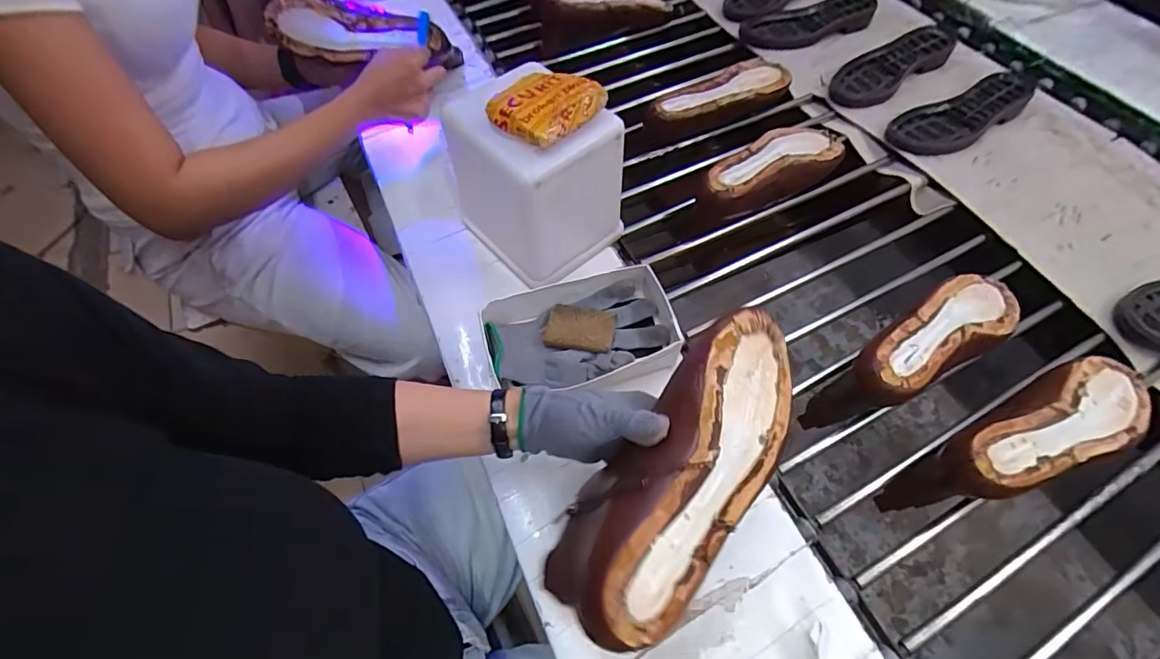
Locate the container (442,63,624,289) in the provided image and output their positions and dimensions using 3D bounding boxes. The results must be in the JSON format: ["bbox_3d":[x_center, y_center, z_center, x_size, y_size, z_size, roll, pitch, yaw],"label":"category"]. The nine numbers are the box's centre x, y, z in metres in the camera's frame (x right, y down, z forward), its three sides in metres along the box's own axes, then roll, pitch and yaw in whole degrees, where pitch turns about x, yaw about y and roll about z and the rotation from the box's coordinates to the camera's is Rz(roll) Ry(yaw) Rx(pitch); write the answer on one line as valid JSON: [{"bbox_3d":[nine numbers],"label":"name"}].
[{"bbox_3d":[-0.051,-0.169,0.552,0.154,0.186,0.130,39,66,22],"label":"container"}]

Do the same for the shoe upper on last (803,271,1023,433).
[{"bbox_3d":[0.384,0.028,0.568,0.256,0.117,0.075,-30,63,-16],"label":"shoe upper on last"}]

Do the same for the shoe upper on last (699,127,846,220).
[{"bbox_3d":[0.270,-0.225,0.701,0.253,0.079,0.086,-26,62,-15],"label":"shoe upper on last"}]

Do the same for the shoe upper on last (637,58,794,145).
[{"bbox_3d":[0.205,-0.356,0.786,0.264,0.062,0.085,-22,61,-12],"label":"shoe upper on last"}]

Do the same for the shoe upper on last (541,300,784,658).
[{"bbox_3d":[0.070,0.091,0.342,0.093,0.079,0.237,33,78,19],"label":"shoe upper on last"}]

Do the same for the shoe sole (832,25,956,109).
[{"bbox_3d":[0.540,-0.456,0.868,0.282,0.021,0.093,-31,63,-17],"label":"shoe sole"}]

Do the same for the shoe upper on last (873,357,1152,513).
[{"bbox_3d":[0.450,0.111,0.512,0.260,0.113,0.075,-20,60,-11],"label":"shoe upper on last"}]

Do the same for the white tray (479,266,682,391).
[{"bbox_3d":[0.002,0.006,0.519,0.189,0.045,0.107,-13,60,-6],"label":"white tray"}]

